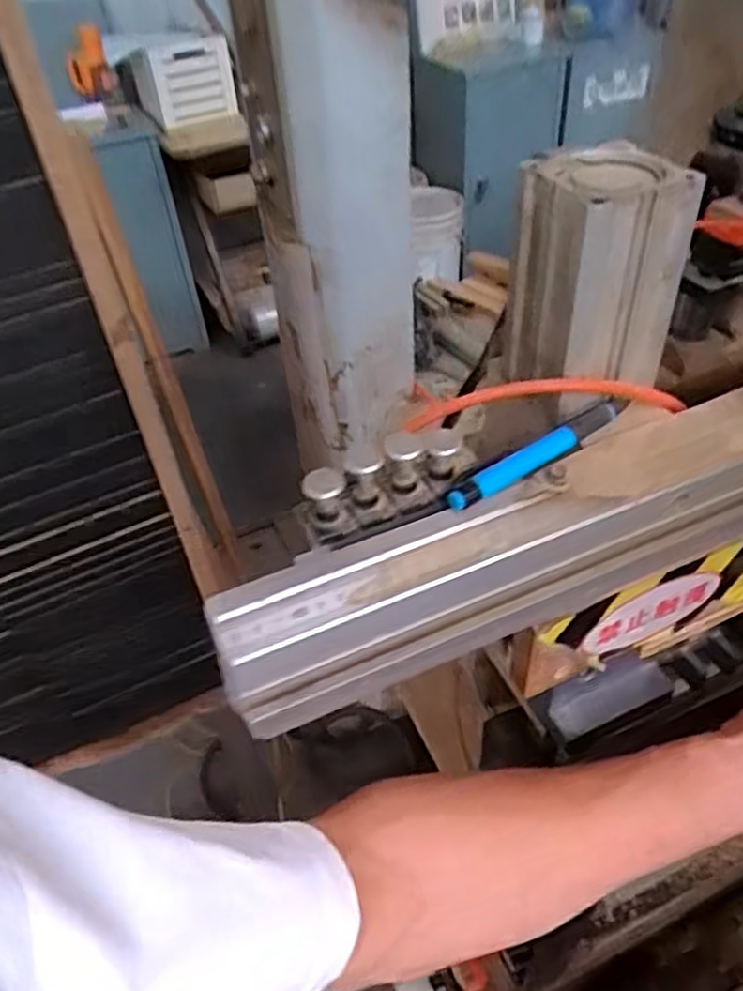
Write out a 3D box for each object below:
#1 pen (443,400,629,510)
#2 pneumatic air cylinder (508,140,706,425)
[{"bbox_3d":[0.089,-0.023,0.367,0.119,0.010,0.011,-28,48,-22],"label":"pen"},{"bbox_3d":[0.111,-0.109,0.368,0.067,0.113,0.067,-22,46,-16],"label":"pneumatic air cylinder"}]

